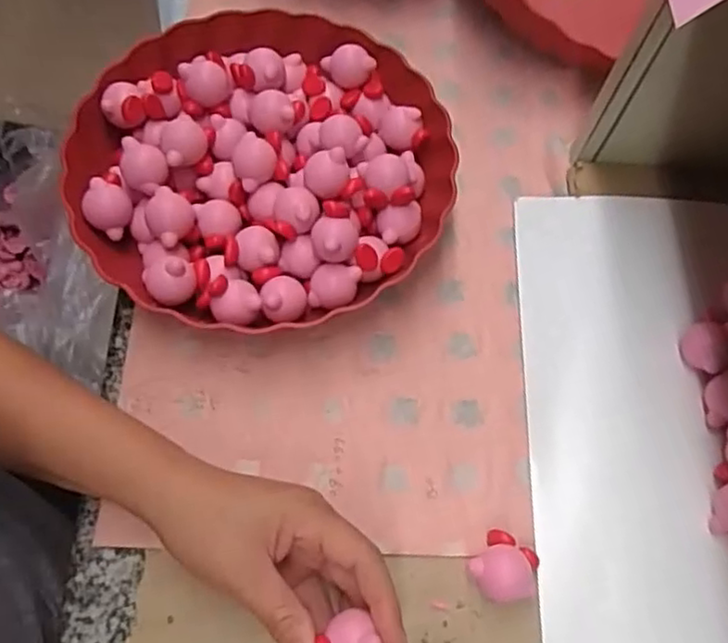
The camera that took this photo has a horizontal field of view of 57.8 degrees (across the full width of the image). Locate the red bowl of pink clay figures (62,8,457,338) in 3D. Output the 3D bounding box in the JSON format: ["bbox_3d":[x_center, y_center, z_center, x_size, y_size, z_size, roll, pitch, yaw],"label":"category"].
[{"bbox_3d":[-0.064,-0.100,0.441,0.228,0.056,0.231,1,67,-1],"label":"red bowl of pink clay figures"}]

